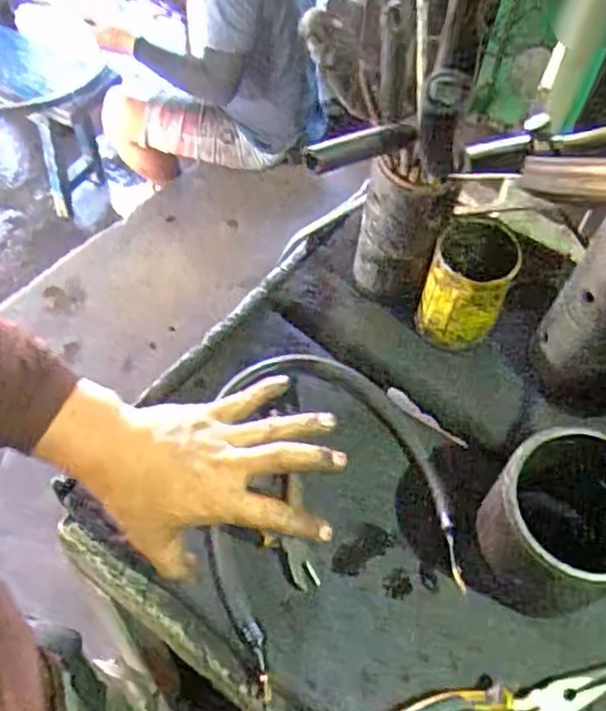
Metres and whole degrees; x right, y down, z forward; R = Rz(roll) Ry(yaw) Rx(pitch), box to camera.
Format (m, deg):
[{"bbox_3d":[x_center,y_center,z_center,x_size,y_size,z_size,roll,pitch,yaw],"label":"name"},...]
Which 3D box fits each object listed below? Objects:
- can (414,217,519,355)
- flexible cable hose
[{"bbox_3d":[0.157,-0.063,0.653,0.071,0.124,0.068,2,56,-2],"label":"can"},{"bbox_3d":[0.013,0.114,0.593,0.211,0.036,0.267,-17,58,-15],"label":"flexible cable hose"}]

